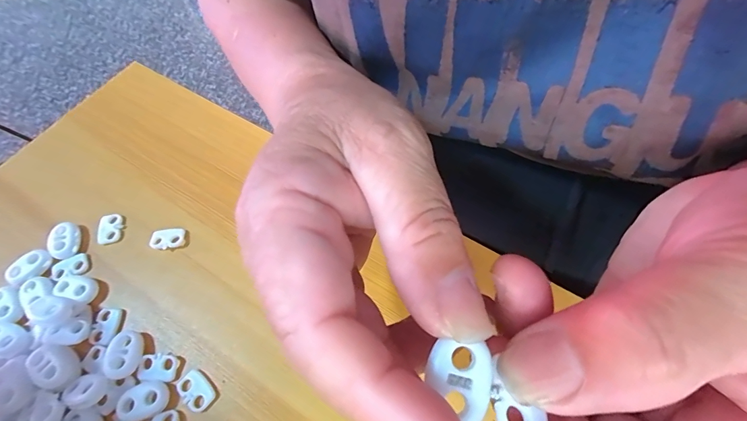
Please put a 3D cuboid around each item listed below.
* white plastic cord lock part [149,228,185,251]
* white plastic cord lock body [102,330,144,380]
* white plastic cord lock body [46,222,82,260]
[{"bbox_3d":[-0.116,0.017,0.213,0.019,0.005,0.011,-7,62,-1],"label":"white plastic cord lock part"},{"bbox_3d":[-0.120,0.069,0.181,0.015,0.007,0.021,-3,62,1],"label":"white plastic cord lock body"},{"bbox_3d":[-0.175,0.016,0.213,0.014,0.008,0.021,-8,62,-1],"label":"white plastic cord lock body"}]

